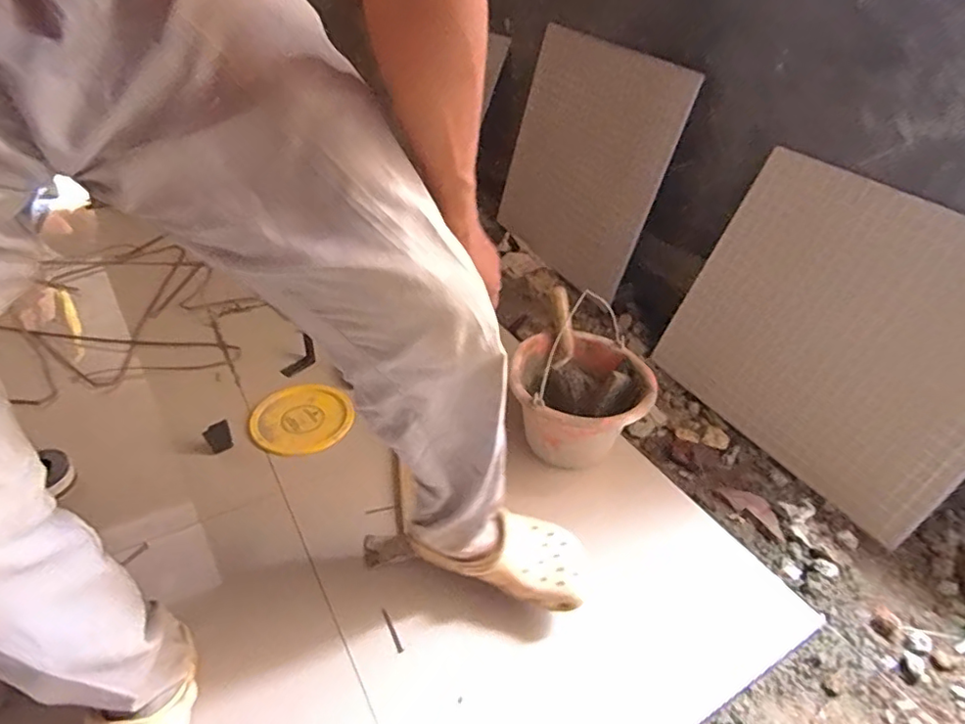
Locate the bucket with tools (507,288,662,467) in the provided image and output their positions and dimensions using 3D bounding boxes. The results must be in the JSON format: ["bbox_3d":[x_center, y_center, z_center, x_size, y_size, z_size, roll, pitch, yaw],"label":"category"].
[{"bbox_3d":[0.180,0.057,1.030,0.226,0.222,0.257,17,39,15],"label":"bucket with tools"}]

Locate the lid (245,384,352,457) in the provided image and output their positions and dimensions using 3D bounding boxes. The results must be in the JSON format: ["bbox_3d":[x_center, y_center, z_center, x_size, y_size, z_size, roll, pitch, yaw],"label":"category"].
[{"bbox_3d":[-0.348,0.107,1.104,0.184,0.014,0.181,3,38,-3],"label":"lid"}]

